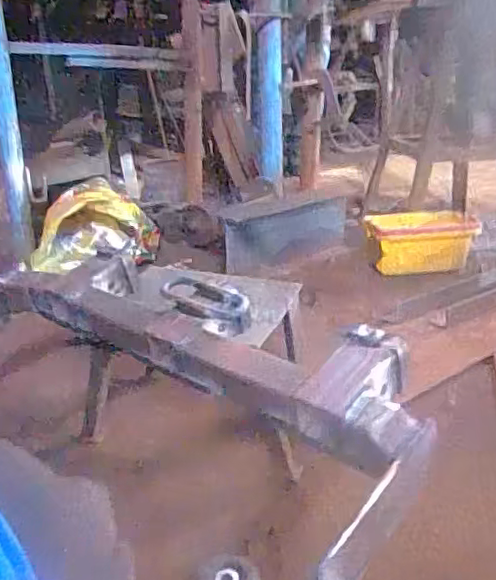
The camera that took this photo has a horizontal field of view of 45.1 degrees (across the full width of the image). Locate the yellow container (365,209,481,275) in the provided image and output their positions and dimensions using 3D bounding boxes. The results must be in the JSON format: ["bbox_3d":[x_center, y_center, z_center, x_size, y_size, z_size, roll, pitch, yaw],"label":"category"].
[{"bbox_3d":[0.493,-0.126,1.731,0.287,0.168,0.154,-2,23,-1],"label":"yellow container"}]

